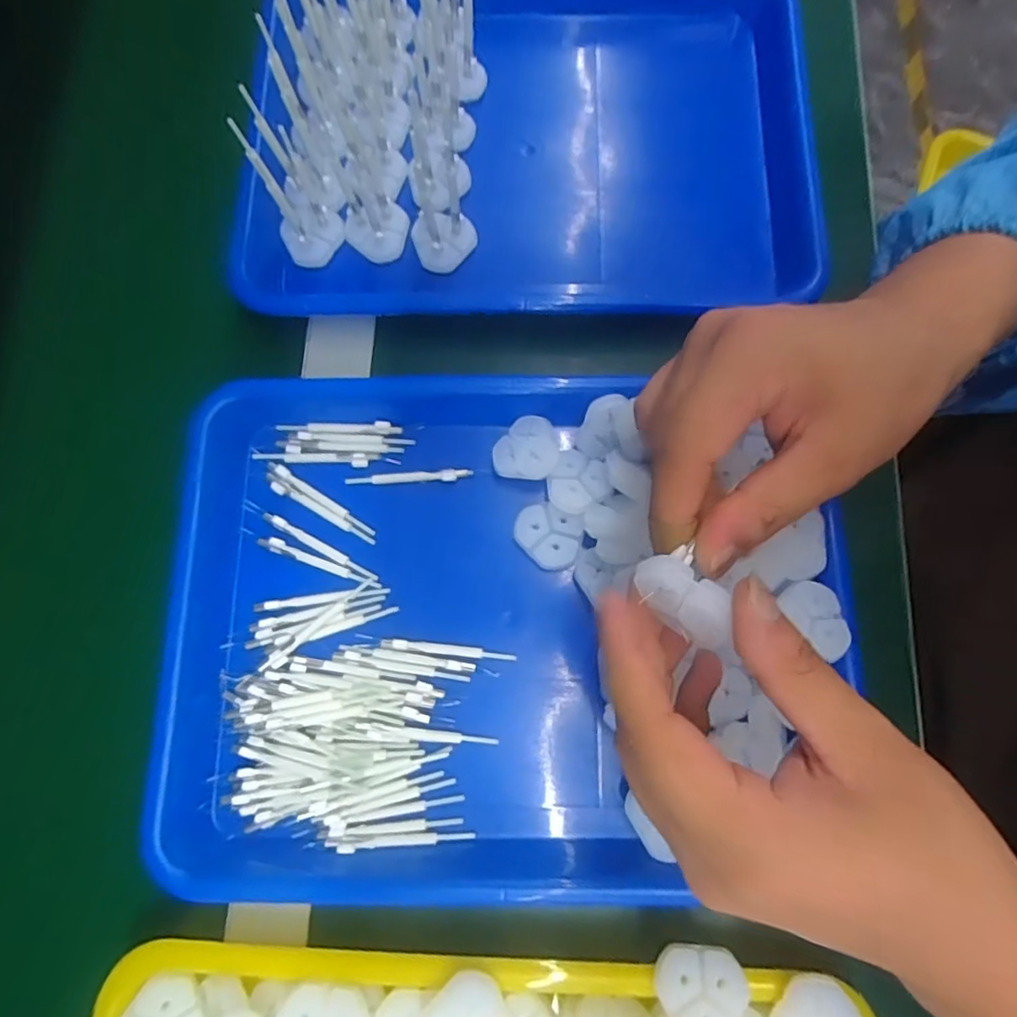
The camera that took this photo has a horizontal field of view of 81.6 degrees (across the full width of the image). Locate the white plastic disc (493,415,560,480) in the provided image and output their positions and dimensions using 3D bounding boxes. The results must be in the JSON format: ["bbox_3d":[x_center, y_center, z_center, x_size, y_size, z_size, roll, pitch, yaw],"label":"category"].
[{"bbox_3d":[0.010,-0.031,0.315,0.033,0.005,0.035,-6,71,17],"label":"white plastic disc"}]

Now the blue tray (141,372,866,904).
[{"bbox_3d":[-0.007,0.054,0.297,0.325,0.038,0.244,0,78,1],"label":"blue tray"}]

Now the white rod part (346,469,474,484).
[{"bbox_3d":[-0.055,-0.017,0.323,0.069,0.004,0.006,-2,78,1],"label":"white rod part"}]

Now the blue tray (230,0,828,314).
[{"bbox_3d":[0.016,-0.230,0.360,0.329,0.030,0.250,0,78,1],"label":"blue tray"}]

